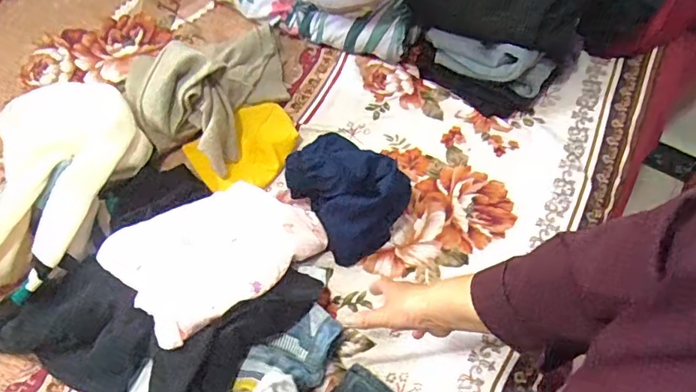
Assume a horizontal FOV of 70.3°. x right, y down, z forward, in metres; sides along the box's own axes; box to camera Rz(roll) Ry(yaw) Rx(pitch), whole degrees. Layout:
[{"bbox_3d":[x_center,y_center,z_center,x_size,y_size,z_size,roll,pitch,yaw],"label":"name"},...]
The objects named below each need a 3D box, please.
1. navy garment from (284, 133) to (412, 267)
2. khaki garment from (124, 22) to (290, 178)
[{"bbox_3d":[-0.011,-0.017,0.763,0.140,0.109,0.204,-35,66,-16],"label":"navy garment"},{"bbox_3d":[-0.228,-0.192,0.843,0.267,0.149,0.249,-1,62,1],"label":"khaki garment"}]

